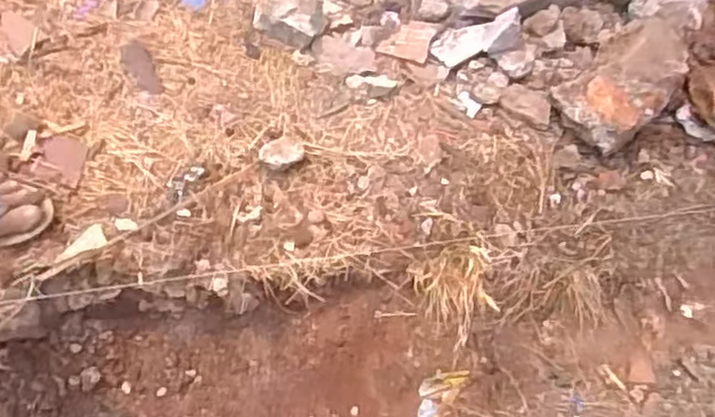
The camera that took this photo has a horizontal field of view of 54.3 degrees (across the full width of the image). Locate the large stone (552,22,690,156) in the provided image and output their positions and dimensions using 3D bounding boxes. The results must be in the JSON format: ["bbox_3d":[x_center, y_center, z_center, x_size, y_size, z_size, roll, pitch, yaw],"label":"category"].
[{"bbox_3d":[0.464,-0.226,1.213,0.155,0.104,0.272,38,61,15],"label":"large stone"}]

